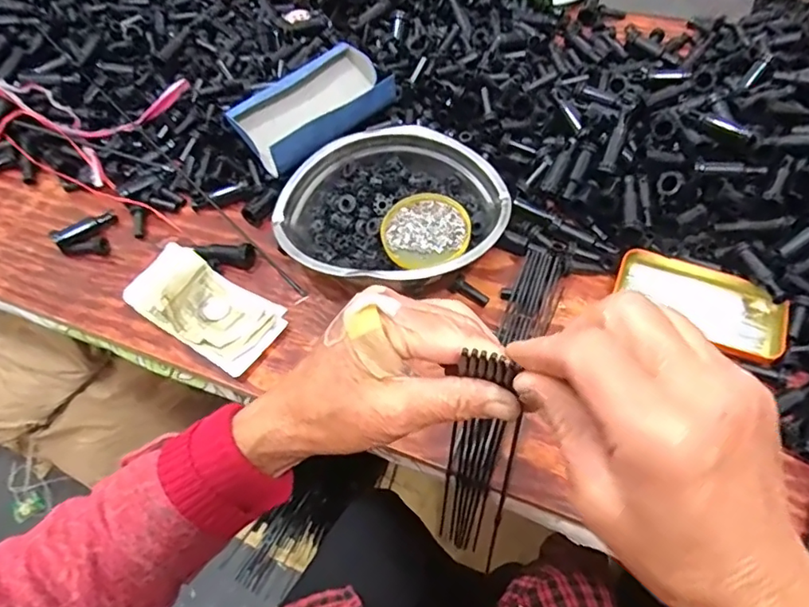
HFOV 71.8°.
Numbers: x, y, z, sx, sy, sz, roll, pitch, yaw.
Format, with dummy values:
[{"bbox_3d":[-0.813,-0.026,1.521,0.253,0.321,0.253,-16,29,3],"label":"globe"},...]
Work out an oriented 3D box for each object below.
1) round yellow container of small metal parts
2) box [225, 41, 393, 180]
[{"bbox_3d":[0.021,-0.069,0.543,0.083,0.020,0.085,-1,59,2],"label":"round yellow container of small metal parts"},{"bbox_3d":[-0.095,-0.219,0.604,0.173,0.039,0.113,-37,64,-18],"label":"box"}]

